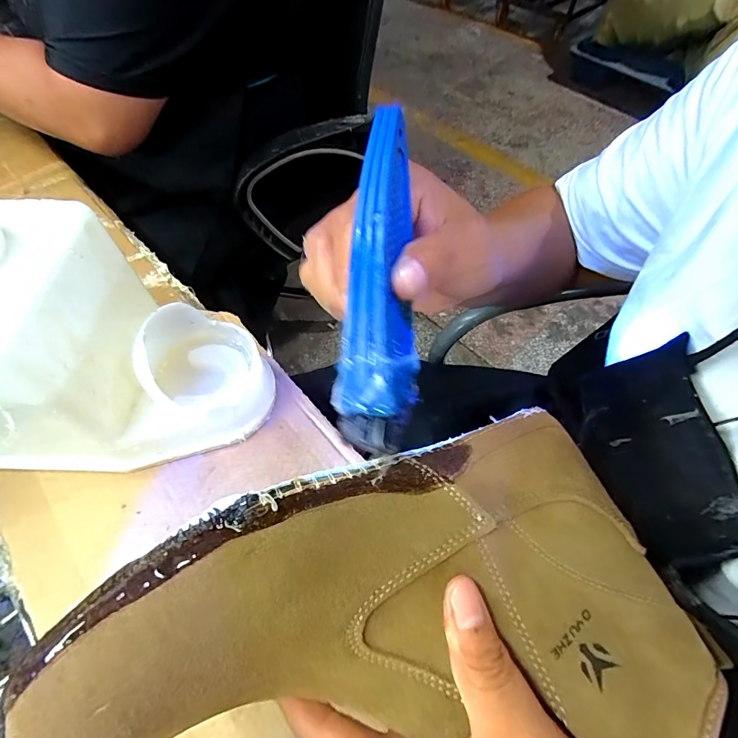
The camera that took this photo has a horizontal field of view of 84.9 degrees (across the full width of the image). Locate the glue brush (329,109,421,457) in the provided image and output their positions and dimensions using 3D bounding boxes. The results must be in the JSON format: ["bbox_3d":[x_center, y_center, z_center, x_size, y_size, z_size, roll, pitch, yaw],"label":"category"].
[{"bbox_3d":[0.005,-0.035,0.164,0.031,0.012,0.134,2,90,2],"label":"glue brush"}]

